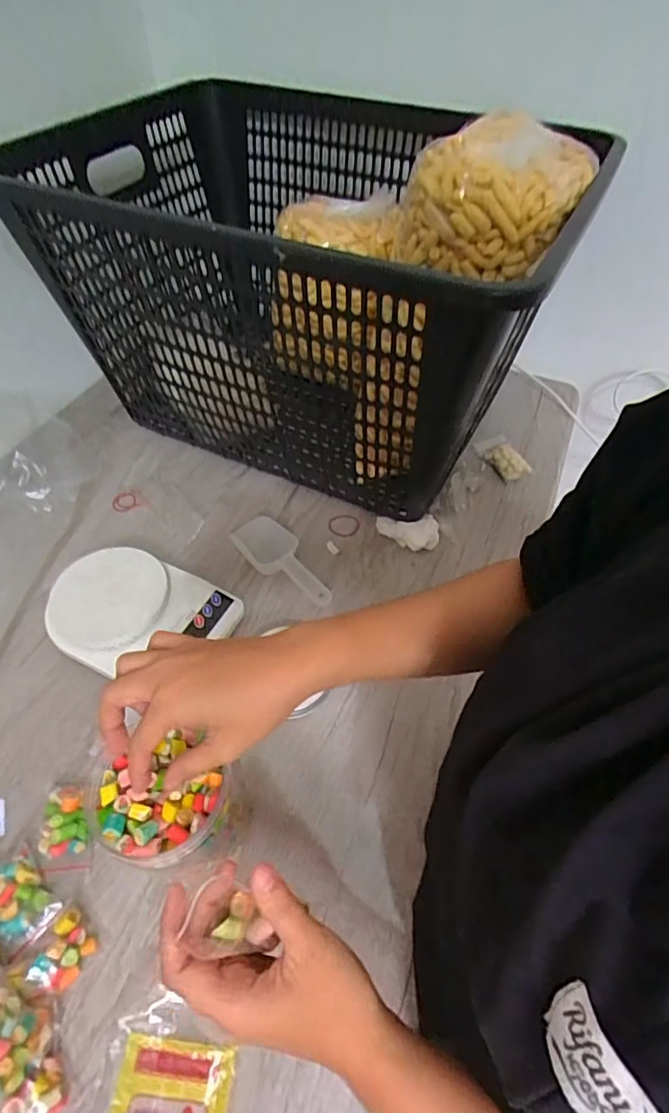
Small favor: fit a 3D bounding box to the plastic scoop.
[{"bbox_3d":[-0.055,0.008,0.576,0.052,0.031,0.150,-33,58,-23],"label":"plastic scoop"}]

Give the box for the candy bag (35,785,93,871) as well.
[{"bbox_3d":[-0.214,0.213,0.414,0.042,0.015,0.063,-16,53,-12],"label":"candy bag"}]

